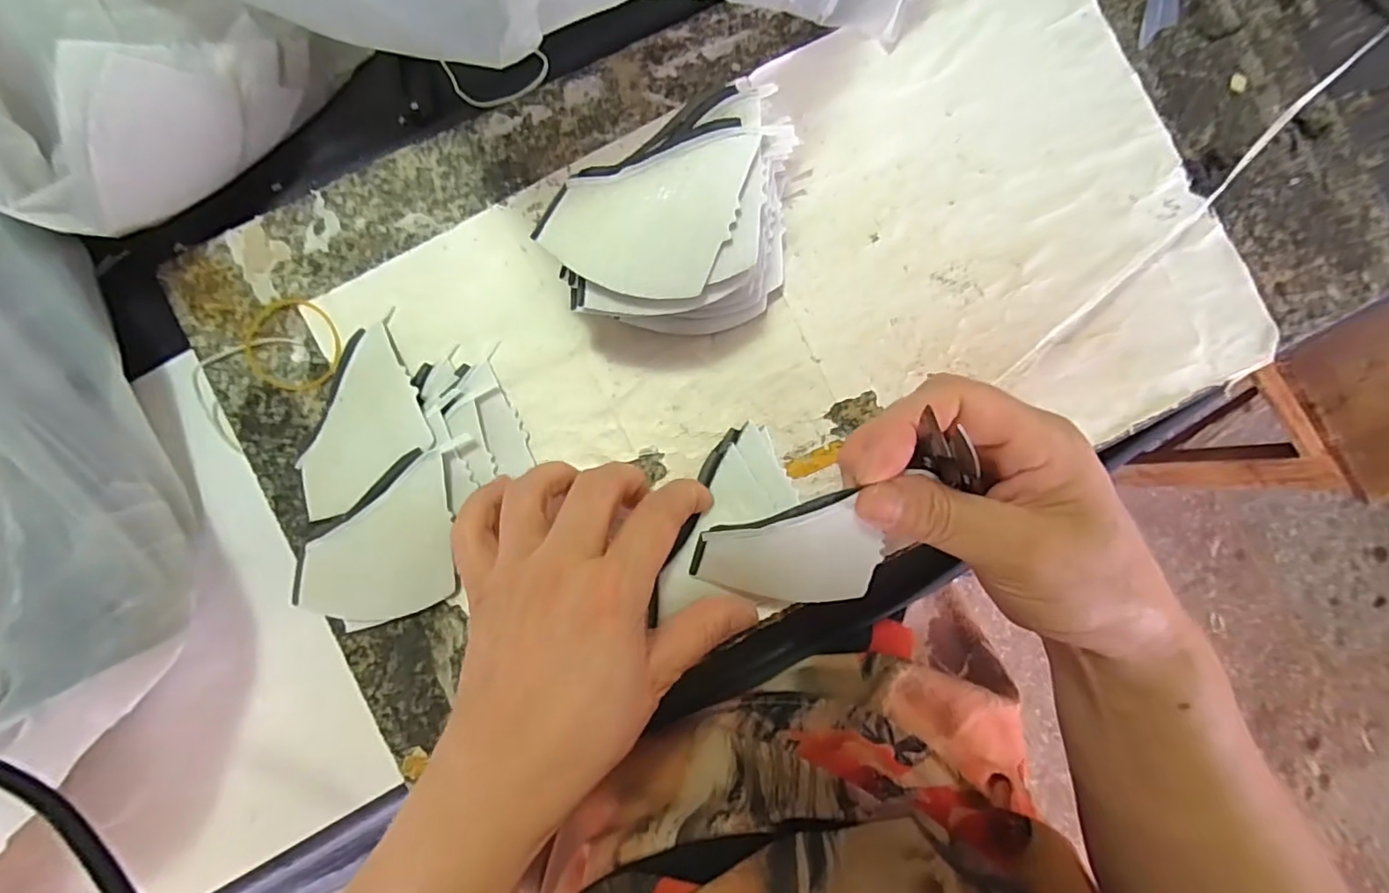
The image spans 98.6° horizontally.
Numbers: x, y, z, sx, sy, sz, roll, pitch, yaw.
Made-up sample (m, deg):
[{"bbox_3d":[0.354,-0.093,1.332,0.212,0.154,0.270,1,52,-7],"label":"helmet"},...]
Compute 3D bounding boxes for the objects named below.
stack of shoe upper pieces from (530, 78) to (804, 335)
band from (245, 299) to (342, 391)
[{"bbox_3d":[0.000,-0.095,0.272,0.125,0.069,0.078,-29,89,-4],"label":"stack of shoe upper pieces"},{"bbox_3d":[-0.199,-0.051,0.295,0.046,0.004,0.046,-2,87,-3],"label":"band"}]

